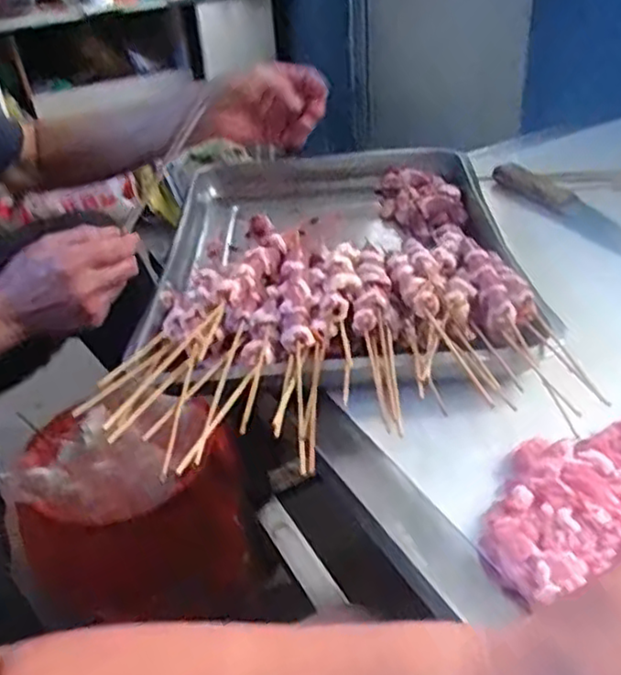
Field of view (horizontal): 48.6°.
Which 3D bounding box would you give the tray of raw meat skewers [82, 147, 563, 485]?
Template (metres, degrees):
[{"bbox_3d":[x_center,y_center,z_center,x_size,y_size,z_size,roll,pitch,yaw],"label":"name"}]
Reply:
[{"bbox_3d":[0.024,-0.076,0.644,0.312,0.086,0.460,-4,35,1],"label":"tray of raw meat skewers"}]

